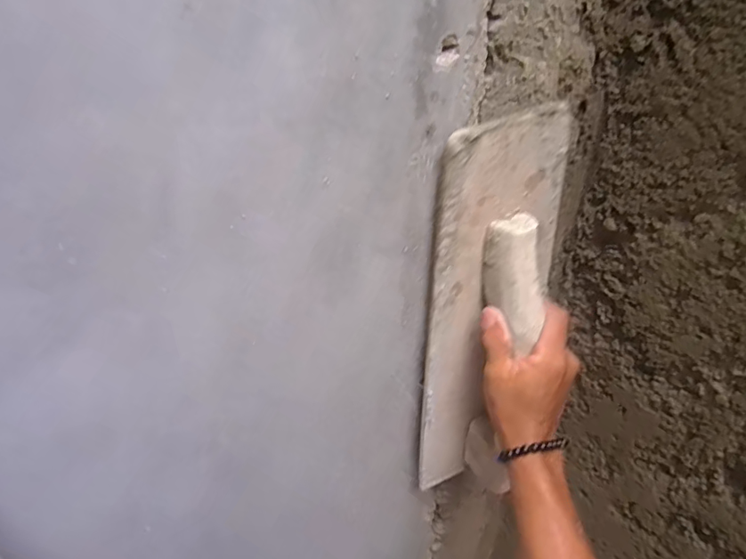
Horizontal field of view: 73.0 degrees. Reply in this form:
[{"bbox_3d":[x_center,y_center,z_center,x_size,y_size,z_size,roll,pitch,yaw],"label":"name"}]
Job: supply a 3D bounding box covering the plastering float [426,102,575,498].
[{"bbox_3d":[0.112,0.063,0.475,0.144,0.416,0.063,-10,36,-22],"label":"plastering float"}]

